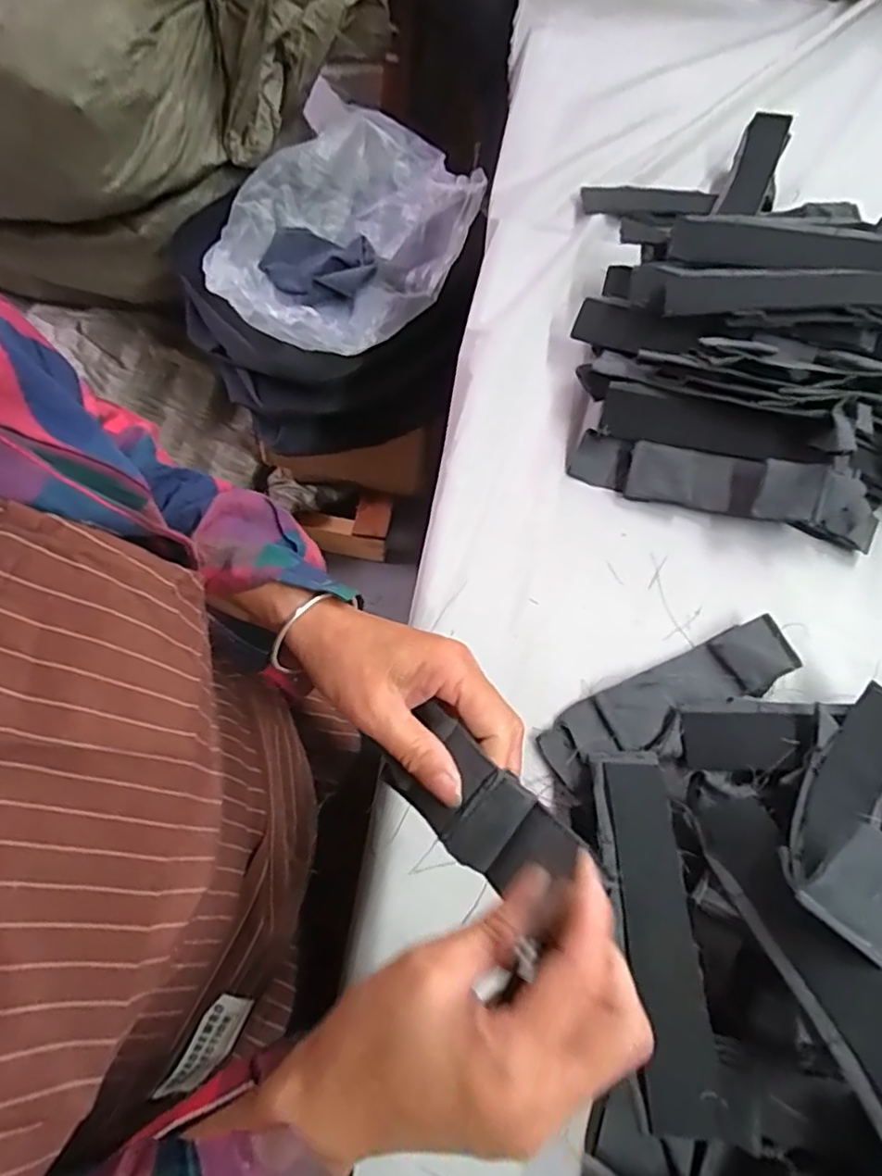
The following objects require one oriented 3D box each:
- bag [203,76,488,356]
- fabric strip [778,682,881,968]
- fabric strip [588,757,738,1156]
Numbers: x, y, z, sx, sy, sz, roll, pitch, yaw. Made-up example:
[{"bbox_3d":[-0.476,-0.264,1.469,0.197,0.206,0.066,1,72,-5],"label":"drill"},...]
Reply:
[{"bbox_3d":[-0.154,-0.532,0.936,0.312,0.116,0.394,35,68,12],"label":"bag"},{"bbox_3d":[0.248,0.123,0.363,0.047,0.048,0.186,41,43,15],"label":"fabric strip"},{"bbox_3d":[0.122,0.187,0.357,0.048,0.013,0.191,4,48,-2],"label":"fabric strip"}]

